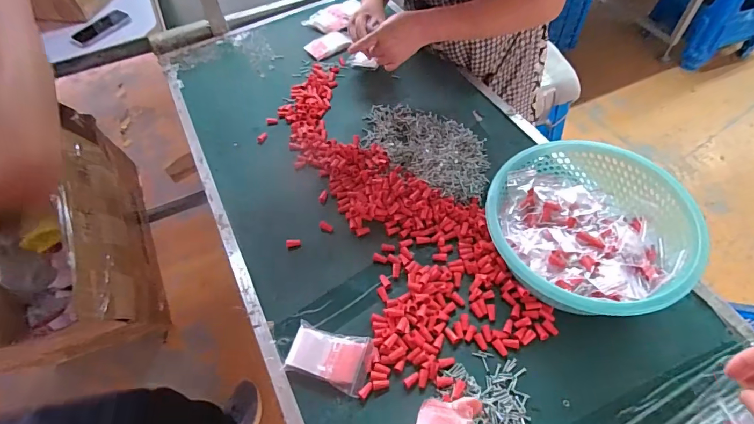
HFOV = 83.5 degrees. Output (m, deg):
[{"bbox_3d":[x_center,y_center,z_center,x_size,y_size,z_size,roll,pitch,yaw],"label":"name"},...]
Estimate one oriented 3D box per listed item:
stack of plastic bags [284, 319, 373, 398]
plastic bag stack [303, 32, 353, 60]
[{"bbox_3d":[-0.066,0.200,0.585,0.110,0.021,0.072,13,56,13],"label":"stack of plastic bags"},{"bbox_3d":[-0.115,-0.398,1.002,0.094,0.016,0.069,-33,59,-18],"label":"plastic bag stack"}]

